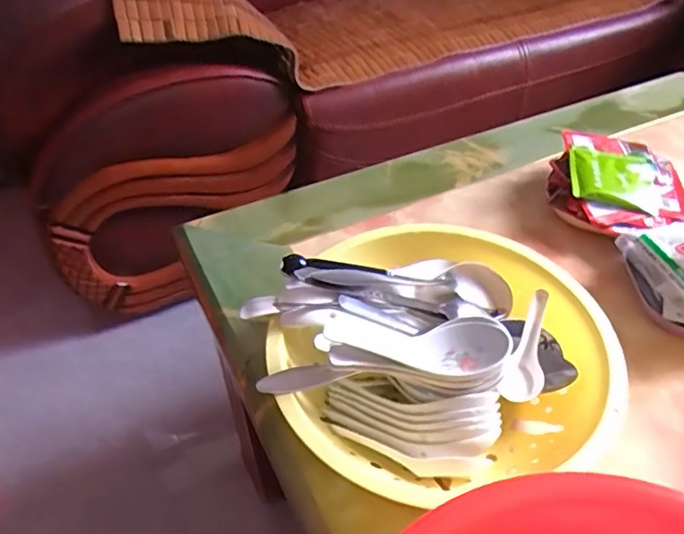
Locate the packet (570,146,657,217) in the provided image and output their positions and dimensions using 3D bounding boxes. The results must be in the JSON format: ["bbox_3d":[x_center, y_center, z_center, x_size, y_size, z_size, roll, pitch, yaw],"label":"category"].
[{"bbox_3d":[0.286,-0.098,0.600,0.090,0.025,0.093,11,45,11],"label":"packet"}]

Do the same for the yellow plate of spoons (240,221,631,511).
[{"bbox_3d":[0.076,0.059,0.447,0.253,0.085,0.230,0,44,0],"label":"yellow plate of spoons"}]

